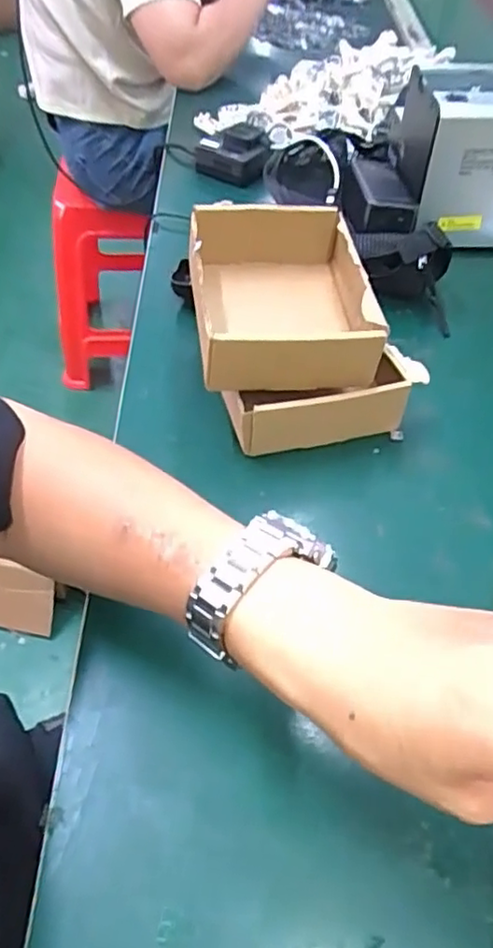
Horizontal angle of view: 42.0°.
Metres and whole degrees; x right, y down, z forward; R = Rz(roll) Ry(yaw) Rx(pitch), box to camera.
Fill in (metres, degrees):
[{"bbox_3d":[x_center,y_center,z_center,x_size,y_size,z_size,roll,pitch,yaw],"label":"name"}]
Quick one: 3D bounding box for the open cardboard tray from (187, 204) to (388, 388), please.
[{"bbox_3d":[0.023,-0.150,0.524,0.132,0.061,0.189,-4,51,-7],"label":"open cardboard tray"}]

